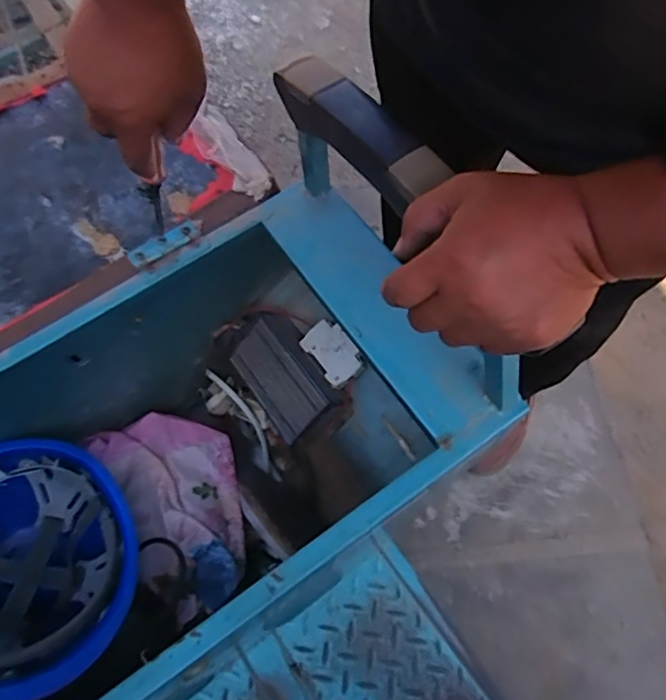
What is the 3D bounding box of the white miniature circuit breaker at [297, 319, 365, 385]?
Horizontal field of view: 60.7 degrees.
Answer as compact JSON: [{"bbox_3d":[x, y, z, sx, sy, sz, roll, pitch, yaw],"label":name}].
[{"bbox_3d":[0.002,0.002,0.675,0.049,0.018,0.077,-41,70,7],"label":"white miniature circuit breaker"}]

